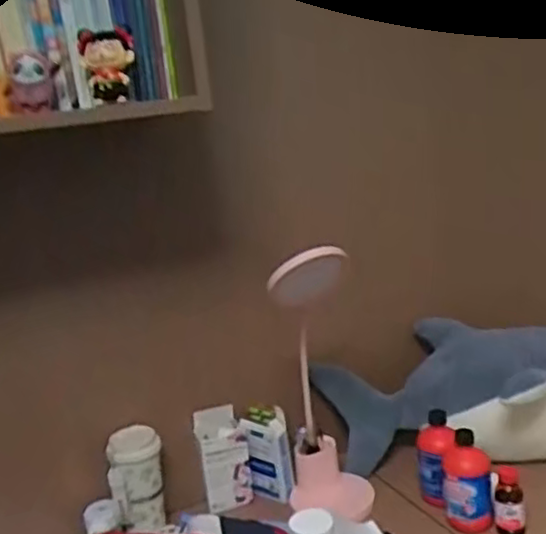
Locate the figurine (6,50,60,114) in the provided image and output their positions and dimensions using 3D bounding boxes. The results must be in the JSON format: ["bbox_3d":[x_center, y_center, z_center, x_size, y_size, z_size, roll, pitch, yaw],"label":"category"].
[{"bbox_3d":[-0.308,-0.238,0.873,0.065,0.073,0.070,-11,13,-18],"label":"figurine"}]

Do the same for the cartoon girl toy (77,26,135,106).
[{"bbox_3d":[-0.210,-0.260,0.878,0.067,0.092,0.053,-10,13,-13],"label":"cartoon girl toy"}]

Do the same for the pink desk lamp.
[{"bbox_3d":[0.079,0.197,1.116,0.129,0.475,0.165,-7,13,2],"label":"pink desk lamp"}]

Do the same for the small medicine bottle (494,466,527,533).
[{"bbox_3d":[0.363,0.365,1.046,0.044,0.100,0.045,-4,13,16],"label":"small medicine bottle"}]

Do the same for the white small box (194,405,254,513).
[{"bbox_3d":[-0.088,0.337,1.211,0.080,0.158,0.069,-10,13,-13],"label":"white small box"}]

